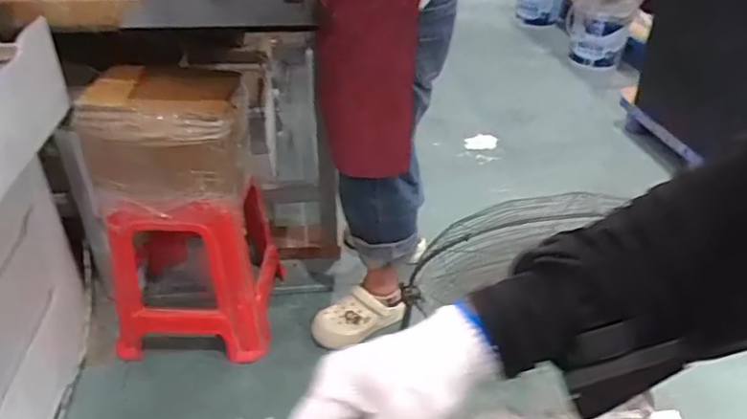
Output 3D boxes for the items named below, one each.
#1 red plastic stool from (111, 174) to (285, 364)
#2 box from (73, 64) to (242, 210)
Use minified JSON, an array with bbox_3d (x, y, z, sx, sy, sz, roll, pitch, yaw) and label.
[{"bbox_3d":[-0.440,0.096,1.474,0.359,0.411,0.375,0,36,-3],"label":"red plastic stool"},{"bbox_3d":[-0.427,-0.147,1.235,0.304,0.229,0.211,1,36,-2],"label":"box"}]

